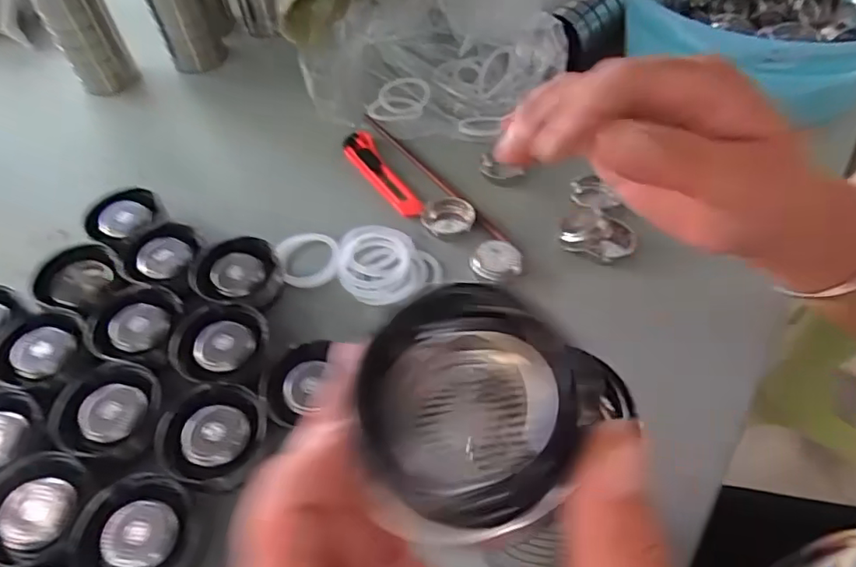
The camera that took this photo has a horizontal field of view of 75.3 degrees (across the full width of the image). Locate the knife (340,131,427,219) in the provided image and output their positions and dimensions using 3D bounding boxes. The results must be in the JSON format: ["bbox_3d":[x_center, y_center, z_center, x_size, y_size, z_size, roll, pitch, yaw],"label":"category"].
[{"bbox_3d":[-0.045,-0.109,0.547,0.031,0.009,0.134,-27,56,-16],"label":"knife"}]

